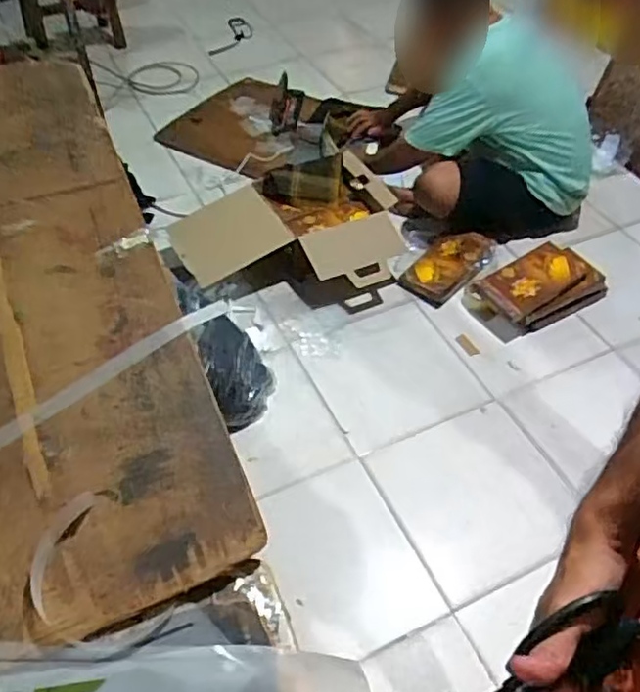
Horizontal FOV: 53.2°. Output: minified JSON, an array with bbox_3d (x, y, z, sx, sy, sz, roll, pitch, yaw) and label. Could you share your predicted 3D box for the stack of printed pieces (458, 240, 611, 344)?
[{"bbox_3d":[0.623,-0.180,1.824,0.403,0.088,0.229,-25,53,-20],"label":"stack of printed pieces"}]

